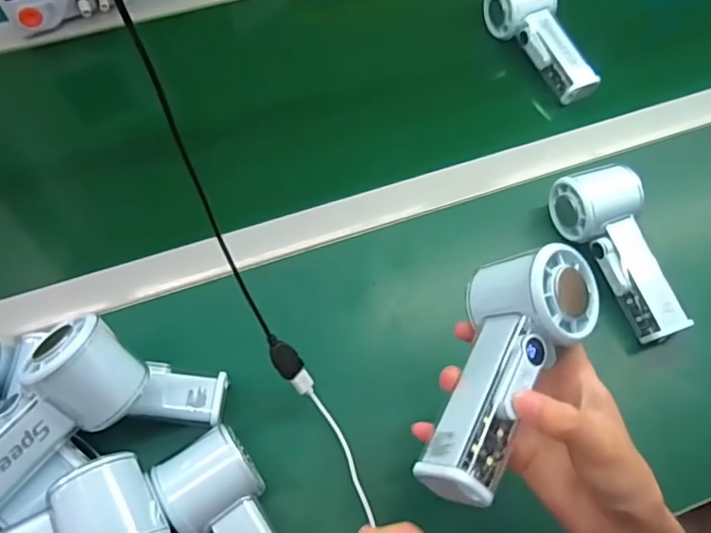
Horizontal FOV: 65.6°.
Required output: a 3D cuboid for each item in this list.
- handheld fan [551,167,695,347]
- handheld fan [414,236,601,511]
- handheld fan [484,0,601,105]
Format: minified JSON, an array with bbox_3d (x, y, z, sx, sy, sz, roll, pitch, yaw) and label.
[{"bbox_3d":[0.226,-0.012,0.467,0.054,0.046,0.147,-20,78,-10],"label":"handheld fan"},{"bbox_3d":[0.082,0.052,0.302,0.066,0.043,0.153,27,65,13],"label":"handheld fan"},{"bbox_3d":[0.201,-0.244,0.577,0.055,0.056,0.150,-25,65,-12],"label":"handheld fan"}]

